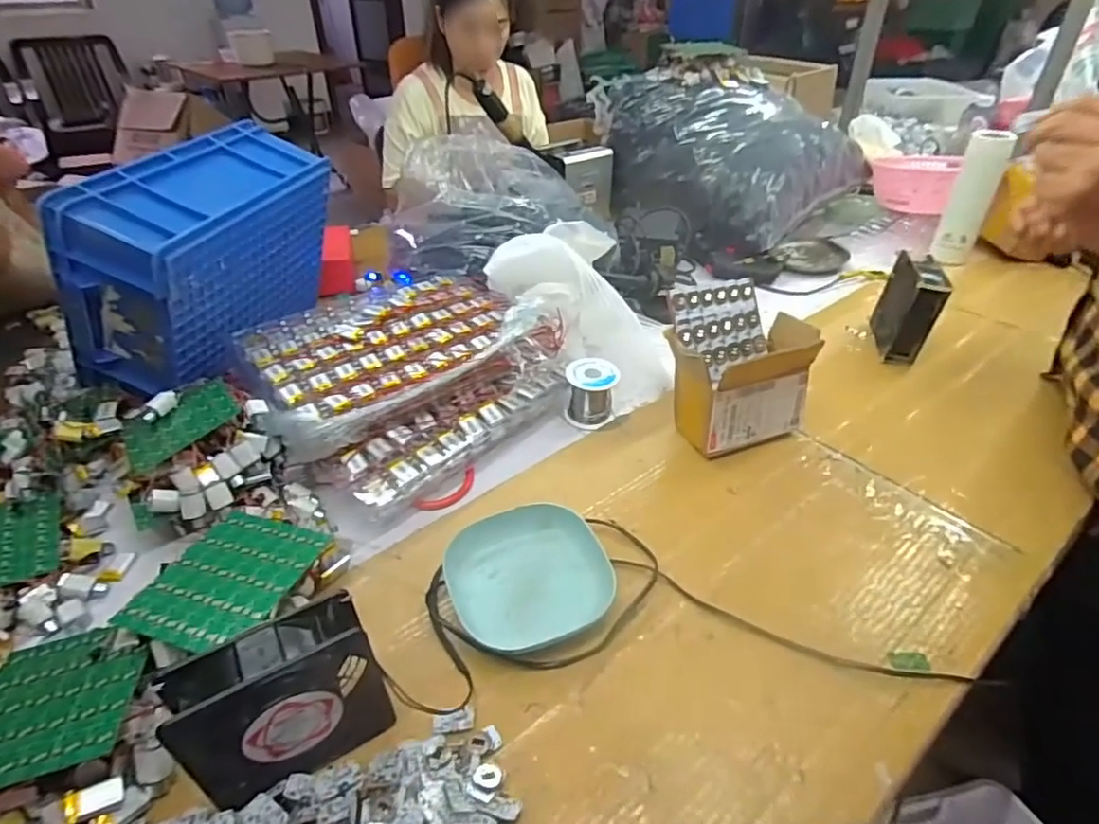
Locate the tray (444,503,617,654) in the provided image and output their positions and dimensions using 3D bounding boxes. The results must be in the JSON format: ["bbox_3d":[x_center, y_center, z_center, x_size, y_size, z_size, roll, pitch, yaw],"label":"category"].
[{"bbox_3d":[-0.020,0.138,0.535,0.130,0.025,0.130,-14,39,-18],"label":"tray"}]

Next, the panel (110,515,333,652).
[{"bbox_3d":[-0.258,0.132,0.491,0.108,0.011,0.125,8,33,13],"label":"panel"}]

